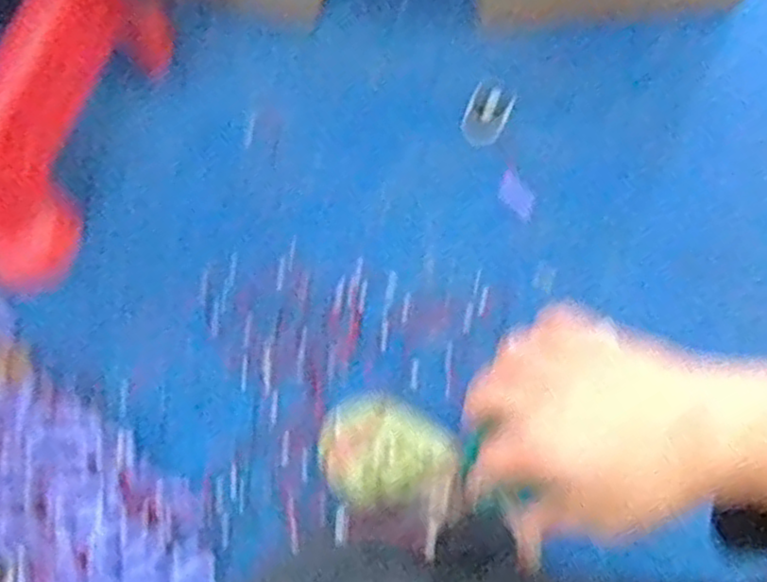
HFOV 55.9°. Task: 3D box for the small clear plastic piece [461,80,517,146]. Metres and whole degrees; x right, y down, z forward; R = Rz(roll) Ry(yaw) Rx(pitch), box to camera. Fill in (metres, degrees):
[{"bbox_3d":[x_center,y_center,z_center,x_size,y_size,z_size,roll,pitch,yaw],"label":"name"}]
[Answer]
[{"bbox_3d":[0.129,-0.220,0.900,0.050,0.014,0.087,22,75,10],"label":"small clear plastic piece"}]

